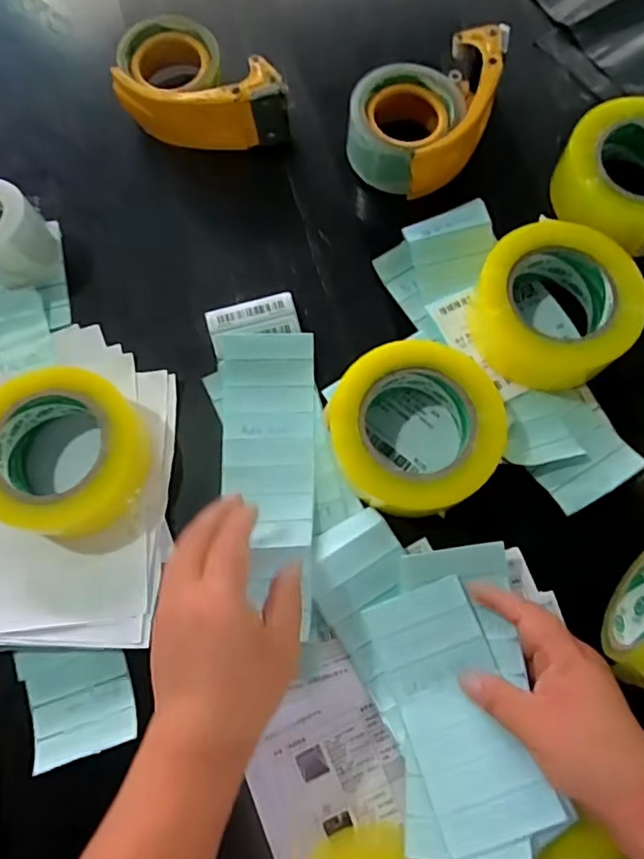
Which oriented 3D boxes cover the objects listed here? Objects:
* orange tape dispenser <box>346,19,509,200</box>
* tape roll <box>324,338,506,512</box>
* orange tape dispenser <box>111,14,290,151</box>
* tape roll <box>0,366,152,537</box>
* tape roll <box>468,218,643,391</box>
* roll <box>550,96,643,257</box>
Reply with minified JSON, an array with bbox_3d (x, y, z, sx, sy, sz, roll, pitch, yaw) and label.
[{"bbox_3d":[0.097,-0.297,0.542,0.113,0.071,0.160,25,76,9],"label":"orange tape dispenser"},{"bbox_3d":[0.072,0.002,0.449,0.125,0.057,0.126,0,73,0],"label":"tape roll"},{"bbox_3d":[-0.112,-0.328,0.559,0.160,0.068,0.105,-2,73,2],"label":"orange tape dispenser"},{"bbox_3d":[-0.199,0.018,0.449,0.124,0.063,0.116,0,73,0],"label":"tape roll"},{"bbox_3d":[0.190,-0.098,0.477,0.130,0.065,0.111,31,77,11],"label":"tape roll"},{"bbox_3d":[0.276,-0.224,0.508,0.126,0.058,0.126,0,73,0],"label":"roll"}]

